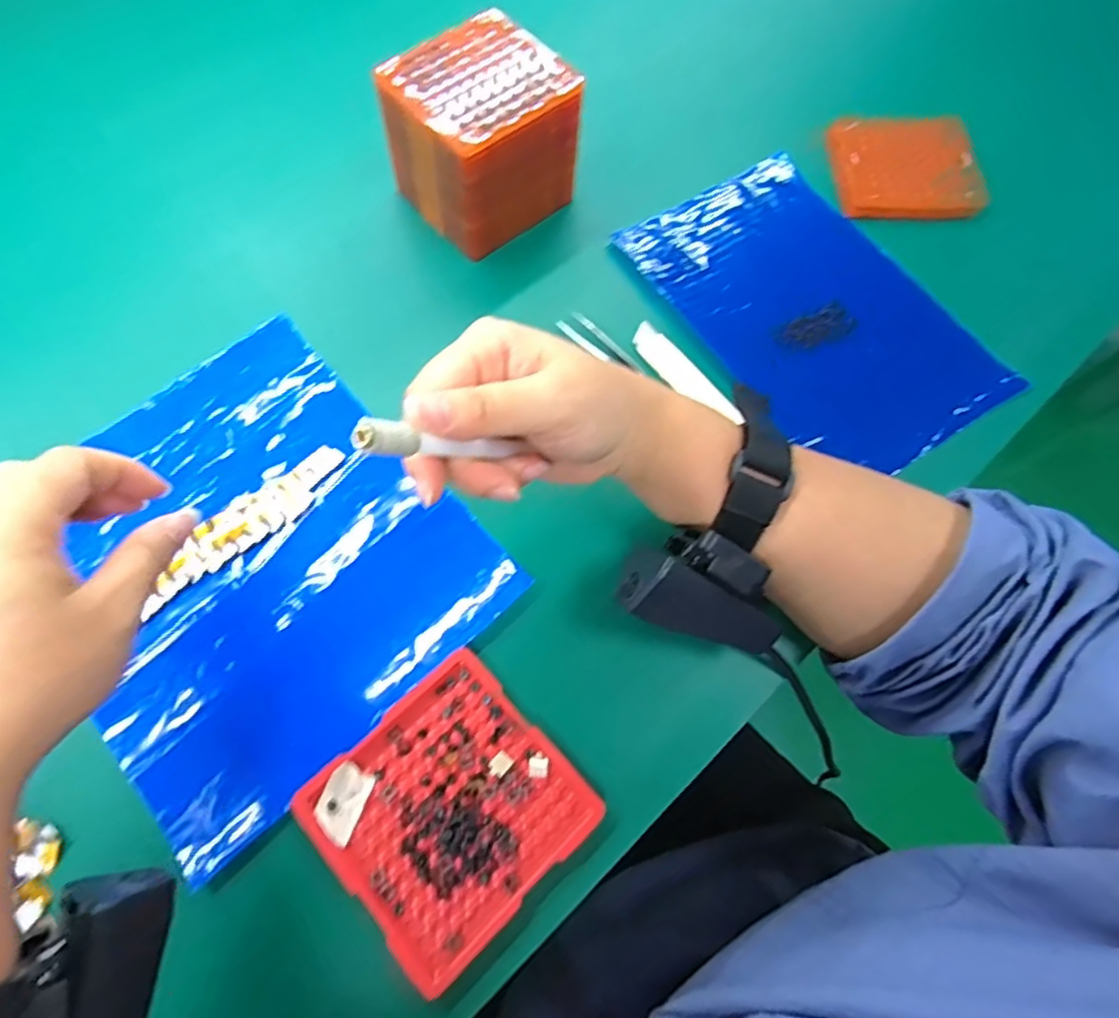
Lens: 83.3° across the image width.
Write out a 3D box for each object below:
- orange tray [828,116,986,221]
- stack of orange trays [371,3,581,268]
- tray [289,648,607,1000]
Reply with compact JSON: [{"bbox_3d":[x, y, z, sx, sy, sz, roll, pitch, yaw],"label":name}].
[{"bbox_3d":[0.242,-0.236,0.433,0.097,0.016,0.085,2,69,-1],"label":"orange tray"},{"bbox_3d":[-0.047,-0.224,0.385,0.083,0.081,0.093,43,75,13],"label":"stack of orange trays"},{"bbox_3d":[-0.049,0.131,0.278,0.099,0.010,0.099,-42,75,-16],"label":"tray"}]

